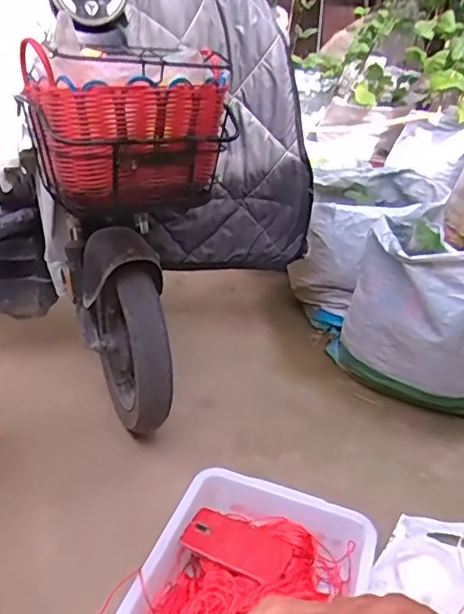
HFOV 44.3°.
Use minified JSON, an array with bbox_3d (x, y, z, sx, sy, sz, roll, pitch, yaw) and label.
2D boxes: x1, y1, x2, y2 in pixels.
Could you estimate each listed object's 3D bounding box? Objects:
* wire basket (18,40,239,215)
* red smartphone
[{"bbox_3d":[-0.168,-0.278,0.882,0.270,0.224,0.217,-22,39,-37],"label":"wire basket"},{"bbox_3d":[0.011,0.364,0.879,0.159,0.013,0.088,17,33,21],"label":"red smartphone"}]

